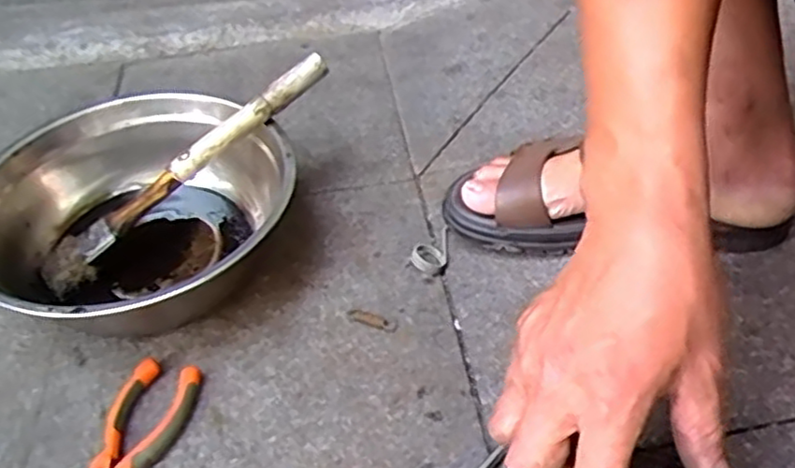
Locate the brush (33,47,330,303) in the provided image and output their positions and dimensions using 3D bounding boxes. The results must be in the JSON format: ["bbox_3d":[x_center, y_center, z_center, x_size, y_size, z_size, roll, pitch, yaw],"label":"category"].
[{"bbox_3d":[-0.171,-0.055,0.563,0.278,0.022,0.040,-41,52,-6],"label":"brush"}]

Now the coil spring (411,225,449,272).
[{"bbox_3d":[0.026,0.011,0.568,0.030,0.011,0.055,4,44,5],"label":"coil spring"}]

